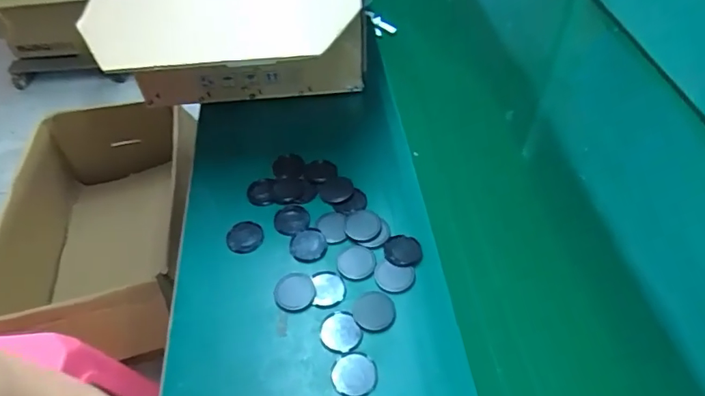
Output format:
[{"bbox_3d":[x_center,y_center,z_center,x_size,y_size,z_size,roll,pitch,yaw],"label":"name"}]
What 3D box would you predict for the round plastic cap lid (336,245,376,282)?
[{"bbox_3d":[0.005,0.086,0.631,0.050,0.004,0.053,-1,50,1],"label":"round plastic cap lid"}]

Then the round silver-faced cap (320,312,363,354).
[{"bbox_3d":[-0.015,0.160,0.567,0.046,0.004,0.050,-1,50,1],"label":"round silver-faced cap"}]

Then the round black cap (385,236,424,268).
[{"bbox_3d":[0.068,0.070,0.636,0.049,0.007,0.050,-1,50,1],"label":"round black cap"}]

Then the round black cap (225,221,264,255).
[{"bbox_3d":[-0.149,0.055,0.663,0.049,0.008,0.049,-1,50,1],"label":"round black cap"}]

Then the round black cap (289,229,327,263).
[{"bbox_3d":[-0.059,0.065,0.649,0.049,0.005,0.049,-1,50,1],"label":"round black cap"}]

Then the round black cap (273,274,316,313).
[{"bbox_3d":[-0.073,0.119,0.605,0.050,0.005,0.053,-1,50,1],"label":"round black cap"}]

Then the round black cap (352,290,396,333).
[{"bbox_3d":[0.026,0.139,0.582,0.050,0.005,0.052,-1,50,1],"label":"round black cap"}]

